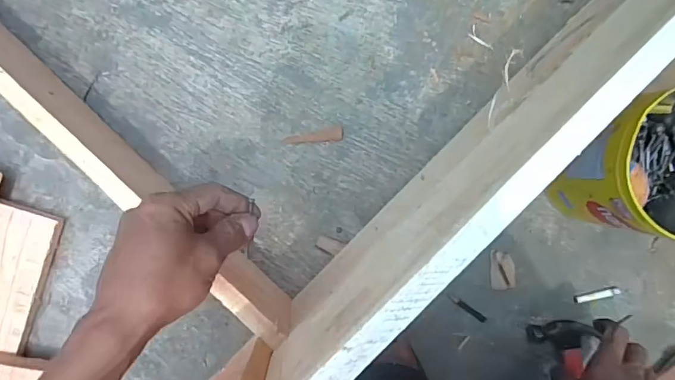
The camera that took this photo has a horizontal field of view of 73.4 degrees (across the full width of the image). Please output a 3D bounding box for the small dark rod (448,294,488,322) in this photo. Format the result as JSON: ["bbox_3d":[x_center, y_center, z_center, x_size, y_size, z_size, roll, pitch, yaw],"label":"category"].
[{"bbox_3d":[0.164,0.150,0.572,0.058,0.004,0.008,34,89,-6],"label":"small dark rod"}]

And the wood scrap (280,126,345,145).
[{"bbox_3d":[-0.028,-0.065,0.541,0.071,0.005,0.017,-6,93,-5],"label":"wood scrap"}]

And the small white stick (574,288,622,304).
[{"bbox_3d":[0.337,0.136,0.587,0.061,0.008,0.011,-10,93,-5],"label":"small white stick"}]

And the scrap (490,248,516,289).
[{"bbox_3d":[0.209,0.101,0.571,0.029,0.004,0.050,-3,92,-5],"label":"scrap"}]

